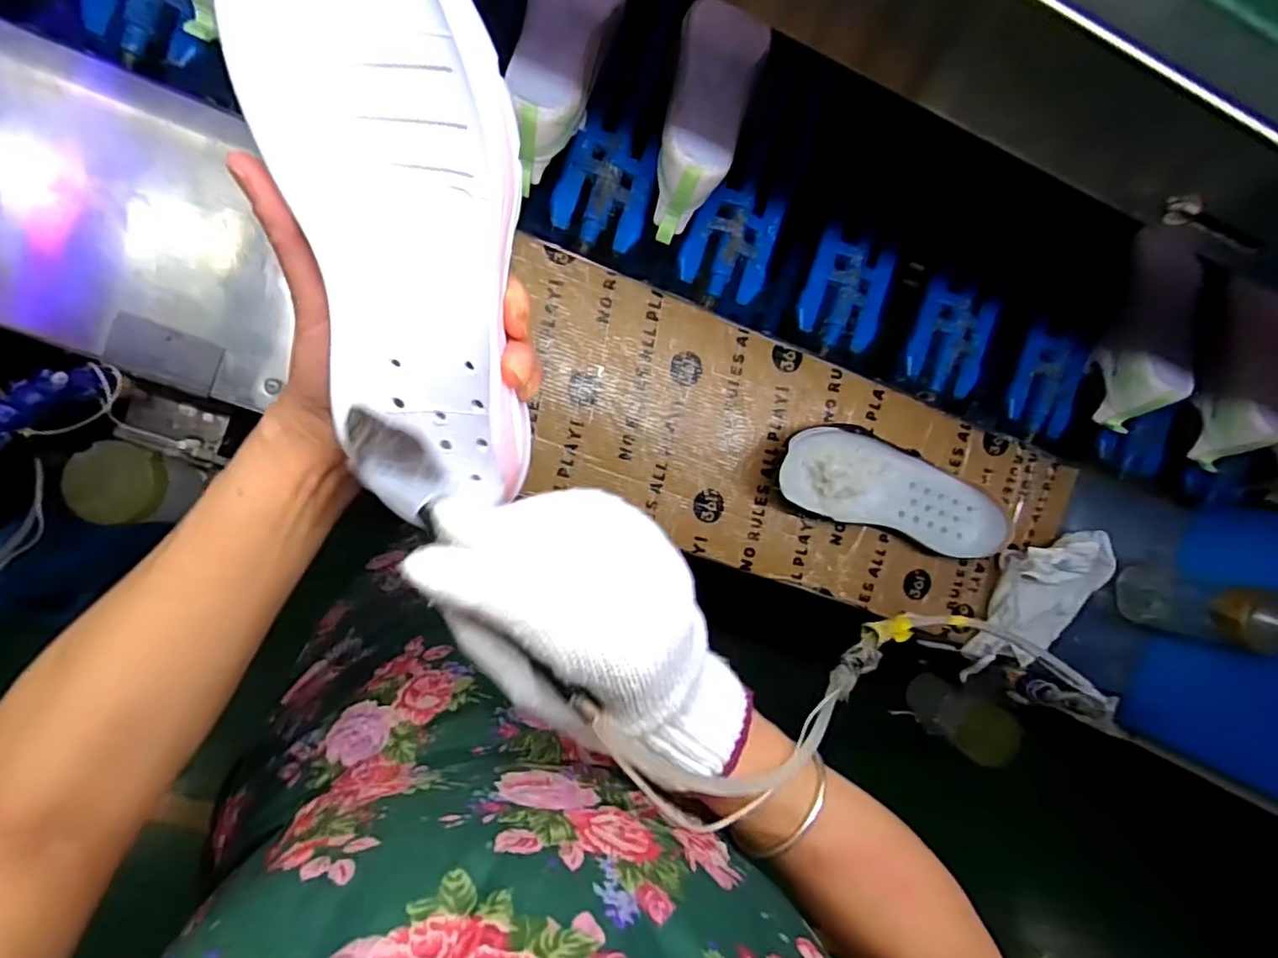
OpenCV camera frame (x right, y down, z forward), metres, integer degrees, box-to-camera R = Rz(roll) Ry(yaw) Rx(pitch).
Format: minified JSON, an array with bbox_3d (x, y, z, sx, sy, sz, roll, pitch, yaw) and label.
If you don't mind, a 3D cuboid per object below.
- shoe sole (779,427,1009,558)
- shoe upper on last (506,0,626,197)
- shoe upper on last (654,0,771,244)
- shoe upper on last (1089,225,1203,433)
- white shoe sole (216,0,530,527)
[{"bbox_3d":[0.261,0.013,0.637,0.260,0.055,0.092,17,90,-9],"label":"shoe sole"},{"bbox_3d":[-0.074,-0.362,0.540,0.070,0.065,0.184,21,90,-9],"label":"shoe upper on last"},{"bbox_3d":[0.051,-0.325,0.578,0.072,0.097,0.180,18,90,-9],"label":"shoe upper on last"},{"bbox_3d":[0.579,-0.162,0.695,0.080,0.087,0.220,5,92,-9],"label":"shoe upper on last"},{"bbox_3d":[-0.085,-0.084,0.232,0.082,0.034,0.211,-7,122,-8],"label":"white shoe sole"}]

